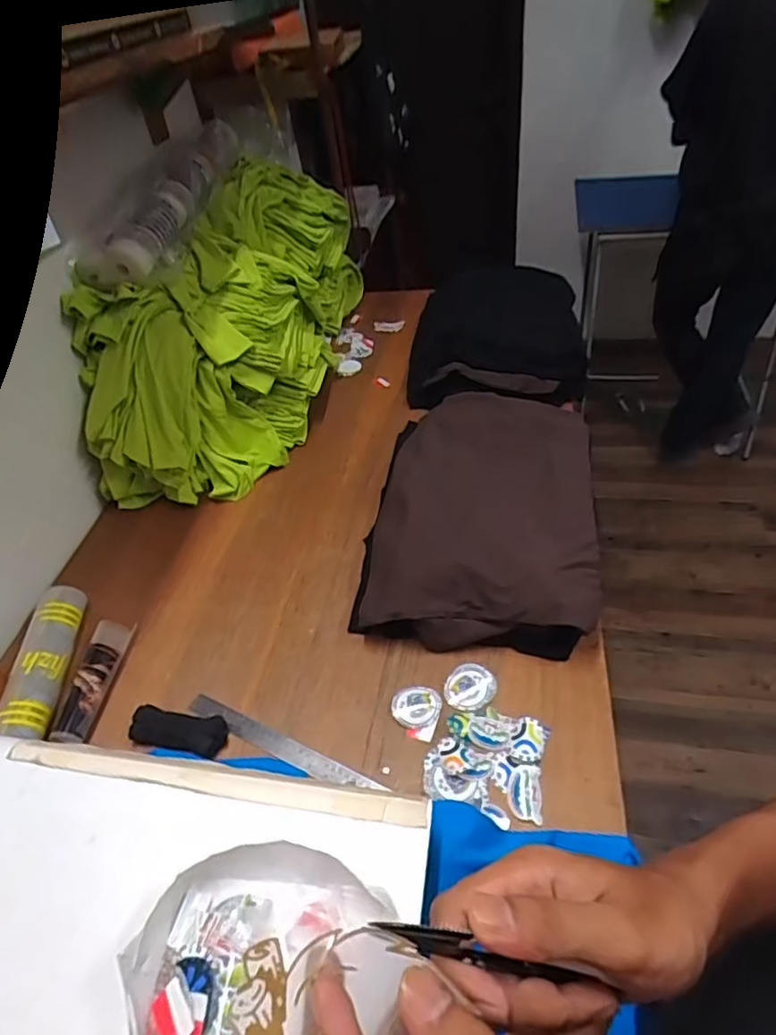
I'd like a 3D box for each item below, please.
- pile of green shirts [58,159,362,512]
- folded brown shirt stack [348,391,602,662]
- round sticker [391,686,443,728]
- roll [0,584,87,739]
[{"bbox_3d":[-0.329,-0.422,1.235,0.362,0.385,0.749,2,44,9],"label":"pile of green shirts"},{"bbox_3d":[0.154,-0.023,0.974,0.352,0.091,0.517,4,45,11],"label":"folded brown shirt stack"},{"bbox_3d":[0.038,0.246,0.774,0.066,0.011,0.053,-23,46,-16],"label":"round sticker"},{"bbox_3d":[-0.498,0.208,0.852,0.065,0.054,0.247,-9,44,-2],"label":"roll"}]

